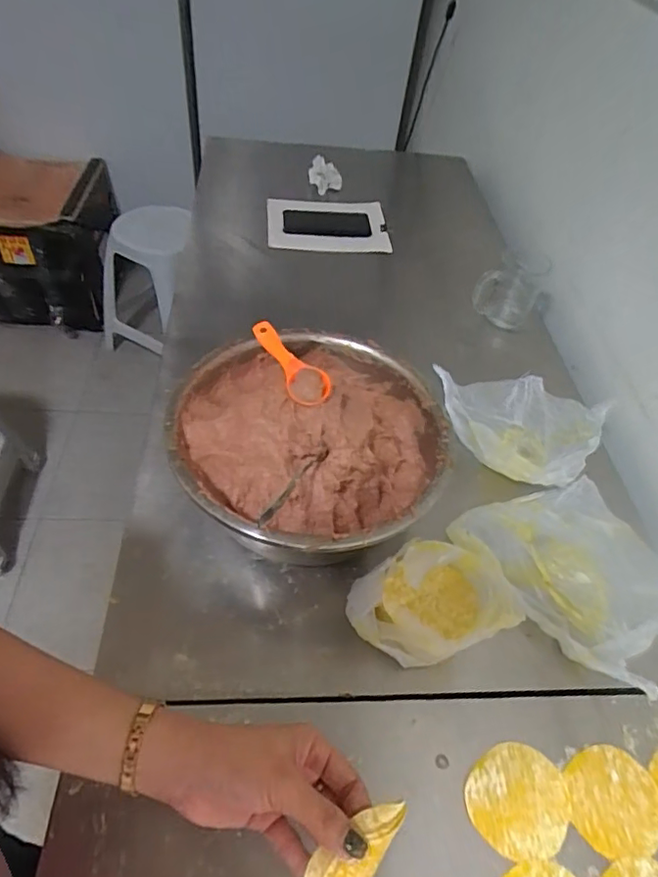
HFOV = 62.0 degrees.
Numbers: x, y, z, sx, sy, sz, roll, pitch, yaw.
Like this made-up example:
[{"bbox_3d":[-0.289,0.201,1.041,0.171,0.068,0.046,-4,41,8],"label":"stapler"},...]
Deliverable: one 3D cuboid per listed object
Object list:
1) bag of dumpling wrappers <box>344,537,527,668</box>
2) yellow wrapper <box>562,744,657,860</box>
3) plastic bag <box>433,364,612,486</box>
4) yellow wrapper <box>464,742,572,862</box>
[{"bbox_3d":[0.094,0.159,0.515,0.145,0.095,0.104,-12,51,-16],"label":"bag of dumpling wrappers"},{"bbox_3d":[0.245,0.309,0.468,0.077,0.006,0.079,4,49,-3],"label":"yellow wrapper"},{"bbox_3d":[0.249,-0.010,0.710,0.173,0.063,0.190,-8,50,-13],"label":"plastic bag"},{"bbox_3d":[0.162,0.306,0.463,0.085,0.004,0.079,3,49,-4],"label":"yellow wrapper"}]

